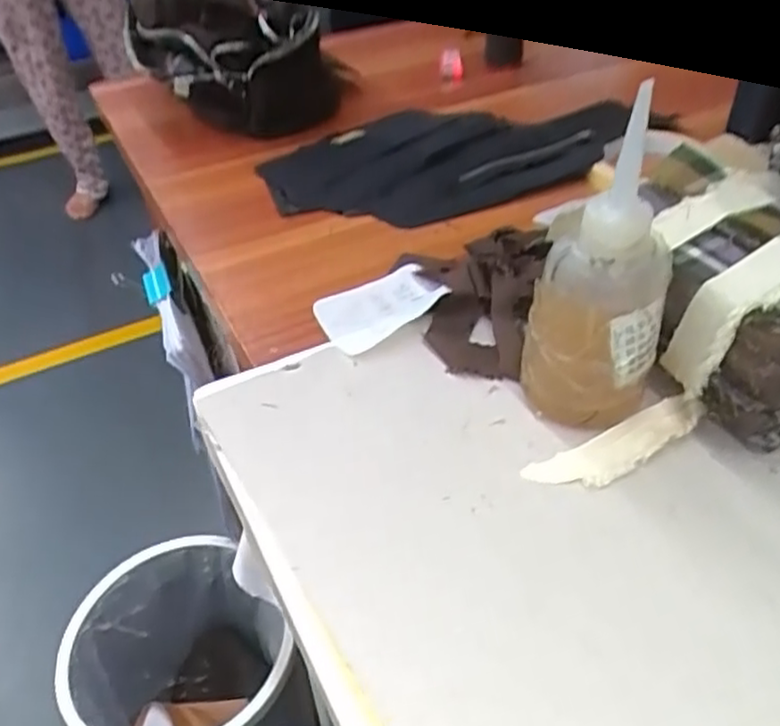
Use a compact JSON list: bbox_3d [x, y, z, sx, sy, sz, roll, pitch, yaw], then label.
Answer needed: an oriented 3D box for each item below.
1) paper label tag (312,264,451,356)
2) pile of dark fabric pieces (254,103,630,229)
[{"bbox_3d":[-0.007,-0.038,0.480,0.084,0.008,0.065,-25,39,-19],"label":"paper label tag"},{"bbox_3d":[0.047,-0.198,0.664,0.322,0.026,0.209,-22,43,-21],"label":"pile of dark fabric pieces"}]

